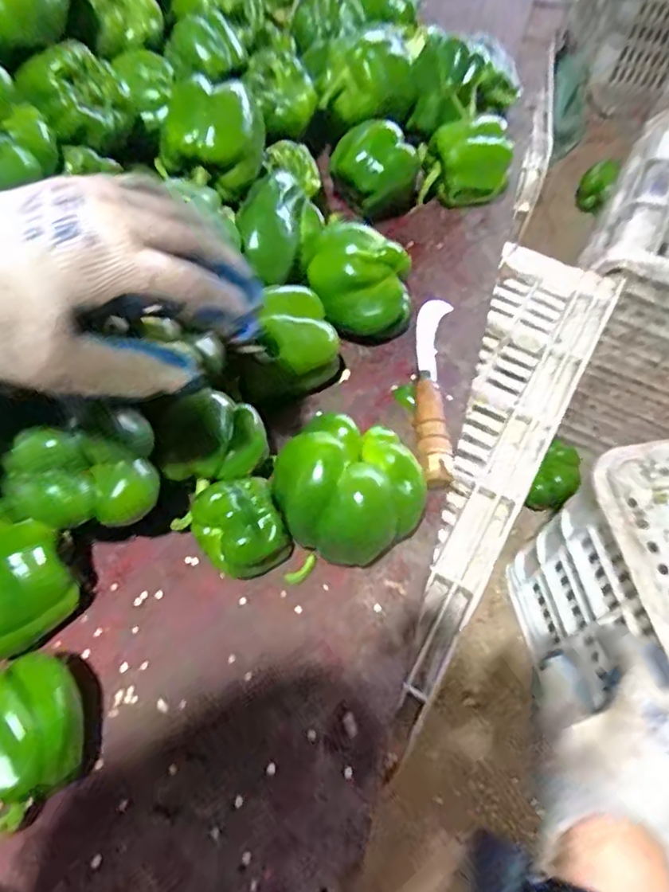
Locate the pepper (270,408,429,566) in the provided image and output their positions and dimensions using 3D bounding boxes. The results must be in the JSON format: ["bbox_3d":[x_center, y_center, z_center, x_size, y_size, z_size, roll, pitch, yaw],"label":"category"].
[{"bbox_3d":[0.011,0.032,0.402,0.089,0.078,0.089,1,61,-3],"label":"pepper"}]

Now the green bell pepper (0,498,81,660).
[{"bbox_3d":[-0.213,0.079,0.377,0.077,0.057,0.098,-38,70,-21],"label":"green bell pepper"}]

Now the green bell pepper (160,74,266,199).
[{"bbox_3d":[-0.096,-0.248,0.478,0.076,0.059,0.069,2,61,-3],"label":"green bell pepper"}]

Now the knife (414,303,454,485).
[{"bbox_3d":[0.080,-0.050,0.481,0.030,0.027,0.183,6,61,0],"label":"knife"}]

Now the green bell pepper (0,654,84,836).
[{"bbox_3d":[-0.178,0.165,0.329,0.084,0.060,0.068,-36,69,-21],"label":"green bell pepper"}]

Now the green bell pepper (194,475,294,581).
[{"bbox_3d":[-0.063,0.055,0.399,0.057,0.054,0.060,-27,66,-17],"label":"green bell pepper"}]

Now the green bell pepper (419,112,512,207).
[{"bbox_3d":[0.125,-0.269,0.575,0.081,0.068,0.055,-9,62,-8],"label":"green bell pepper"}]

